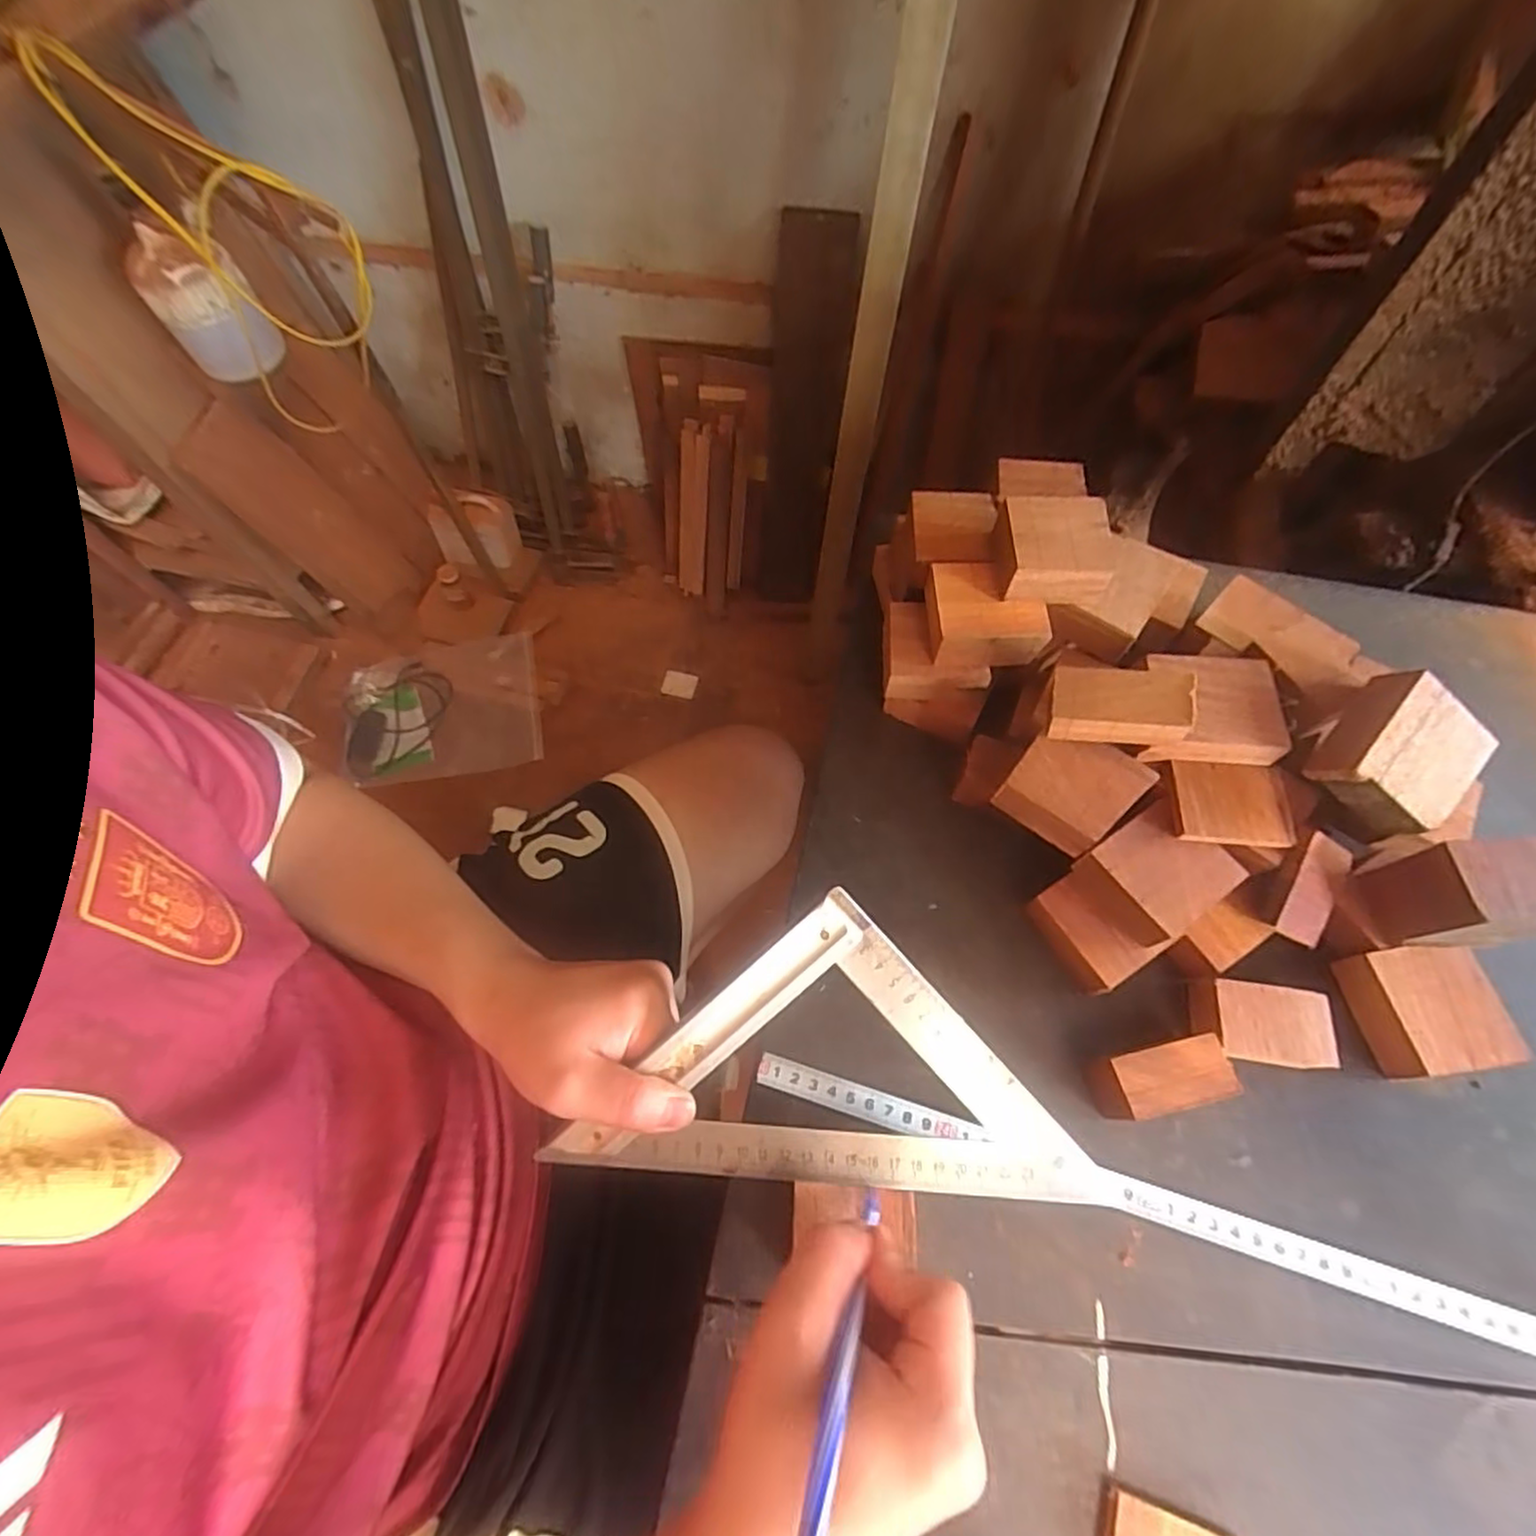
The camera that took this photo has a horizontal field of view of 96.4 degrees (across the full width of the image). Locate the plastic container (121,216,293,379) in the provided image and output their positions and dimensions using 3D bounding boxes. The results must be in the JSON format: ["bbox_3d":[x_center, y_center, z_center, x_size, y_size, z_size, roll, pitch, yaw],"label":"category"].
[{"bbox_3d":[-0.826,-0.675,1.020,0.130,0.191,0.111,-37,70,-15],"label":"plastic container"}]

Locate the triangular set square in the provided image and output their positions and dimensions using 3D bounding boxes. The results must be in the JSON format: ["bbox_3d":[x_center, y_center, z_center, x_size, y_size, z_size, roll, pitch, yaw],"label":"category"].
[{"bbox_3d":[0.027,0.127,0.313,0.234,0.007,0.129,3,94,2],"label":"triangular set square"}]

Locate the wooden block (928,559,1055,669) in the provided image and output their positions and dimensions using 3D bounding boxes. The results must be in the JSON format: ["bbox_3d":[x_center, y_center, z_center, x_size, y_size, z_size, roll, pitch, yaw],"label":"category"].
[{"bbox_3d":[0.127,-0.090,0.403,0.060,0.029,0.056,0,64,2],"label":"wooden block"}]

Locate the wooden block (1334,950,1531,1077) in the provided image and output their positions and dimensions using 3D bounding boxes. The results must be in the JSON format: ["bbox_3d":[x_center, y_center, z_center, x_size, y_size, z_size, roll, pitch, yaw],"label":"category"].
[{"bbox_3d":[0.341,0.127,0.359,0.060,0.030,0.059,-8,65,-3],"label":"wooden block"}]

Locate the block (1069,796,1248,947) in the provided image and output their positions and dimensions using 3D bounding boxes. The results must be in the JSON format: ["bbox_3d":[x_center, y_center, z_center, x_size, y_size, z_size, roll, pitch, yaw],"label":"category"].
[{"bbox_3d":[0.207,0.055,0.365,0.058,0.029,0.054,-31,67,-12],"label":"block"}]

